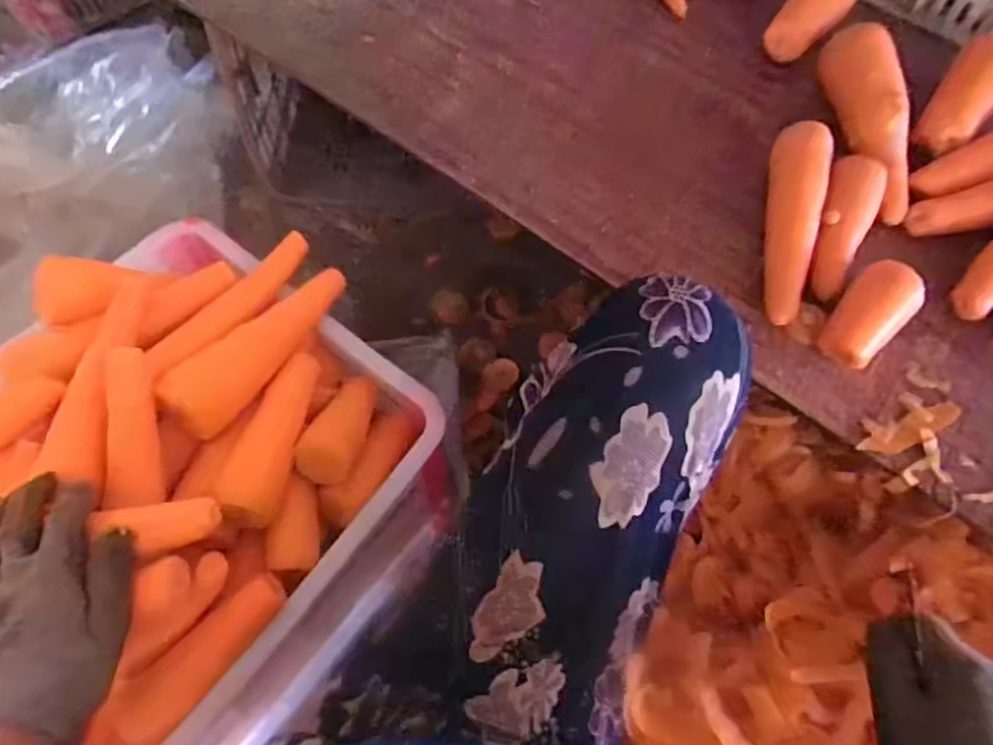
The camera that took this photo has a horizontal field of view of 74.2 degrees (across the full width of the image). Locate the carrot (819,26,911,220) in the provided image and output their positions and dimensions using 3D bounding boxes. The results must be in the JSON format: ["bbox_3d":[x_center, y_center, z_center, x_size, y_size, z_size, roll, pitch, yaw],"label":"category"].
[{"bbox_3d":[0.345,-0.235,0.596,0.052,0.051,0.201,-5,64,-4],"label":"carrot"}]

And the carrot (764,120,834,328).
[{"bbox_3d":[0.248,-0.124,0.551,0.049,0.049,0.187,15,64,5],"label":"carrot"}]

